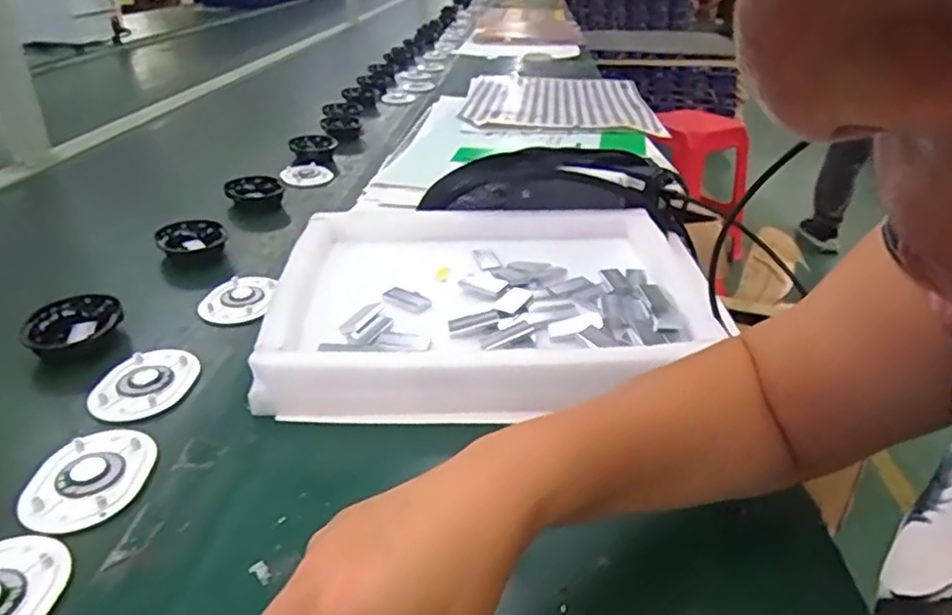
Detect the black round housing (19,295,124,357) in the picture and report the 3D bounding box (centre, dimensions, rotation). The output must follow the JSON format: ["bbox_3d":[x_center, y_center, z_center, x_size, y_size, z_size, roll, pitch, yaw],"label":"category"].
[{"bbox_3d":[-0.350,0.018,0.572,0.075,0.023,0.093,-17,34,-27],"label":"black round housing"}]

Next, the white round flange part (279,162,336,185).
[{"bbox_3d":[-0.256,-0.201,0.983,0.072,0.013,0.081,-24,38,-35],"label":"white round flange part"}]

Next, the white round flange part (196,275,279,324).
[{"bbox_3d":[-0.233,-0.008,0.644,0.061,0.018,0.080,0,30,0],"label":"white round flange part"}]

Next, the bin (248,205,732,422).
[{"bbox_3d":[0.021,-0.019,0.607,0.388,0.044,0.330,-1,30,-2],"label":"bin"}]

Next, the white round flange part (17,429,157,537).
[{"bbox_3d":[-0.252,0.110,0.428,0.067,0.010,0.087,1,30,1],"label":"white round flange part"}]

